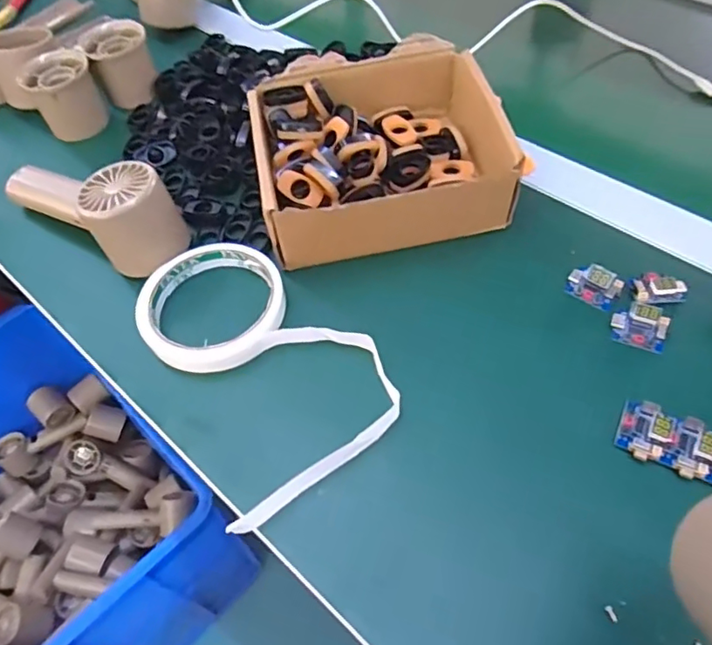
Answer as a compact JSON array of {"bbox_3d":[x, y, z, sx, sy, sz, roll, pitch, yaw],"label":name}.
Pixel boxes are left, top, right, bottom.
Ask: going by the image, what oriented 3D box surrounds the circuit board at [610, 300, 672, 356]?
[{"bbox_3d":[0.168,0.002,0.333,0.030,0.015,0.021,17,58,16],"label":"circuit board"}]

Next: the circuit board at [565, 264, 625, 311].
[{"bbox_3d":[0.148,-0.025,0.351,0.031,0.015,0.021,28,62,22],"label":"circuit board"}]

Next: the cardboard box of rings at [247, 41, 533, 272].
[{"bbox_3d":[0.014,-0.126,0.405,0.165,0.054,0.145,-11,55,-3],"label":"cardboard box of rings"}]

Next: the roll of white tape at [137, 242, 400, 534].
[{"bbox_3d":[-0.058,0.017,0.345,0.113,0.021,0.181,-28,57,-14],"label":"roll of white tape"}]

